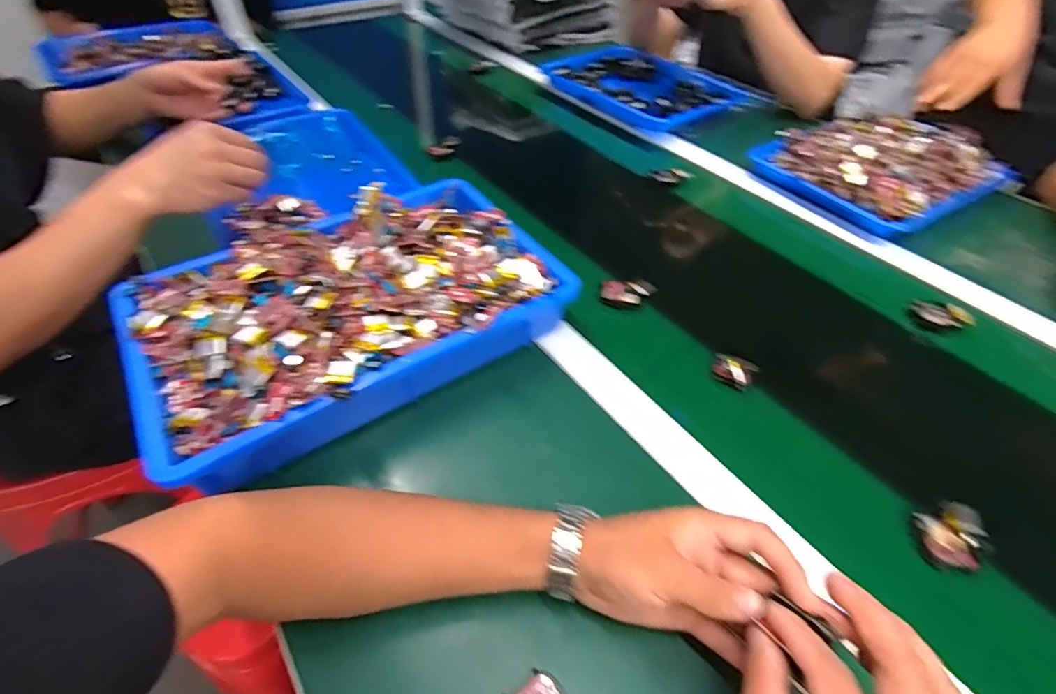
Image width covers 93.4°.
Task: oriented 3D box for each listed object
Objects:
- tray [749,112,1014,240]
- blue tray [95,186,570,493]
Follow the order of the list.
[{"bbox_3d":[0.506,-0.272,0.725,0.274,0.064,0.257,-27,54,-23],"label":"tray"},{"bbox_3d":[-0.173,-0.054,0.488,0.370,0.076,0.266,-26,53,-23],"label":"blue tray"}]

